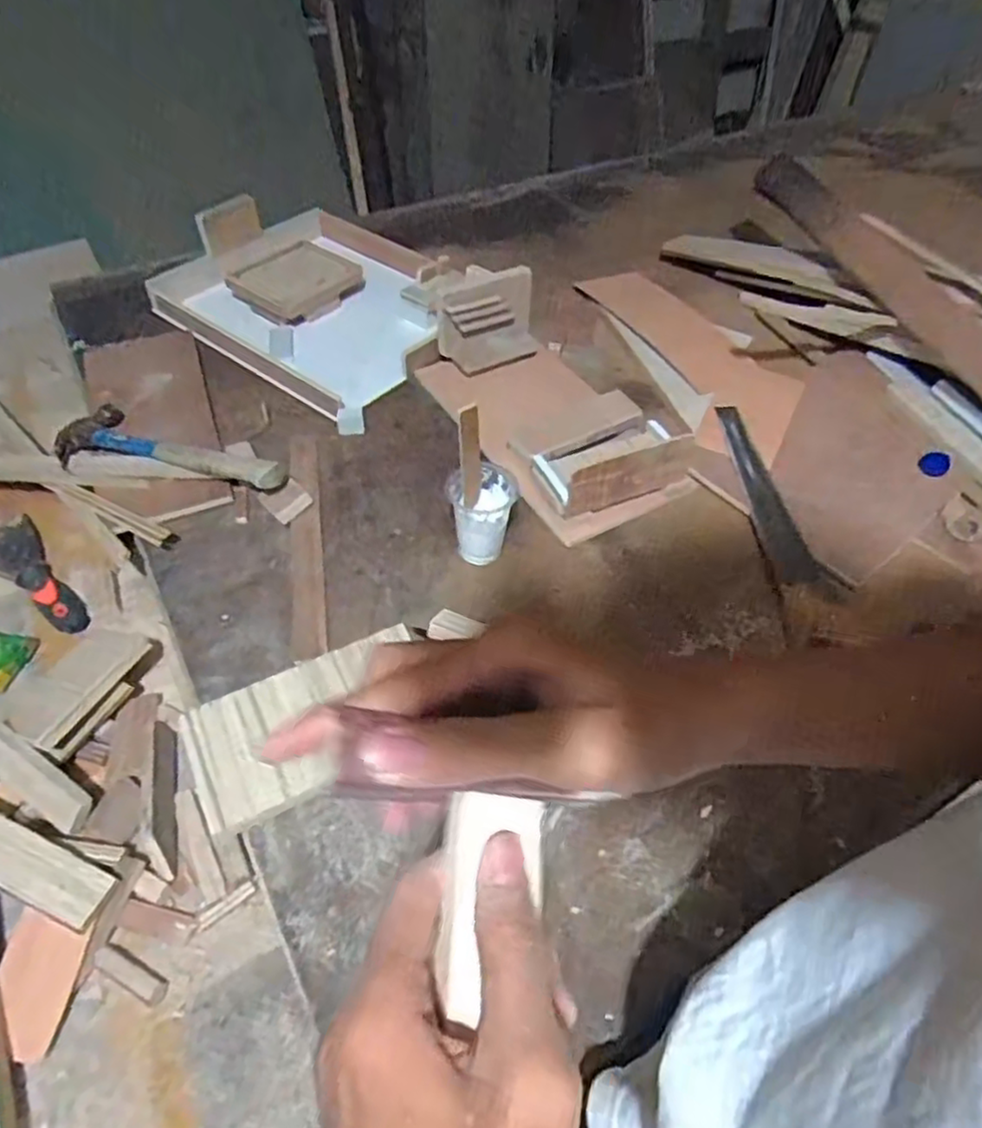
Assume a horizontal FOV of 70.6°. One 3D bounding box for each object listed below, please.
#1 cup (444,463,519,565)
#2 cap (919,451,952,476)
[{"bbox_3d":[-0.011,-0.047,0.712,0.067,0.094,0.062,1,50,-1],"label":"cup"},{"bbox_3d":[0.529,-0.120,0.826,0.031,0.018,0.030,1,50,-1],"label":"cap"}]

